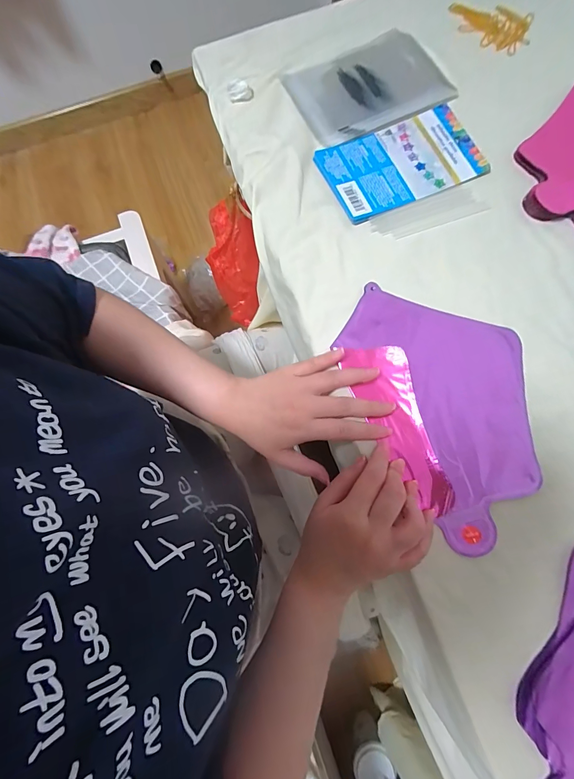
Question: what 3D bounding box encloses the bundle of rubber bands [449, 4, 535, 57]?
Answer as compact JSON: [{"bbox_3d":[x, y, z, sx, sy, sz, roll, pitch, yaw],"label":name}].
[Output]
[{"bbox_3d":[0.283,-0.509,0.491,0.112,0.018,0.076,17,74,7],"label":"bundle of rubber bands"}]

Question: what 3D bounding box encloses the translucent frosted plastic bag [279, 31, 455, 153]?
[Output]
[{"bbox_3d":[0.106,-0.402,0.458,0.190,0.014,0.145,-20,73,-4],"label":"translucent frosted plastic bag"}]

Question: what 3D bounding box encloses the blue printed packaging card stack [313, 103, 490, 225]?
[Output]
[{"bbox_3d":[0.139,-0.280,0.425,0.182,0.009,0.115,-23,74,-5],"label":"blue printed packaging card stack"}]

